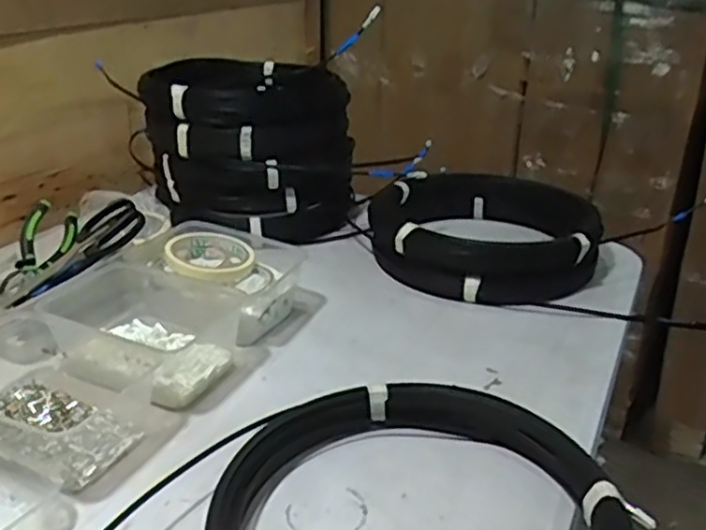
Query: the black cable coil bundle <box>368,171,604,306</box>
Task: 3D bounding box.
[{"bbox_3d":[0.168,-0.044,0.903,0.277,0.083,0.277,7,25,13],"label":"black cable coil bundle"}]

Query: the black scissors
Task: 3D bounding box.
[{"bbox_3d":[-0.291,-0.009,0.742,0.157,0.017,0.081,-41,39,-7],"label":"black scissors"}]

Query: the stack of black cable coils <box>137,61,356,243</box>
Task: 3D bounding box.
[{"bbox_3d":[-0.140,-0.169,0.993,0.274,0.191,0.263,-1,25,-5],"label":"stack of black cable coils"}]

